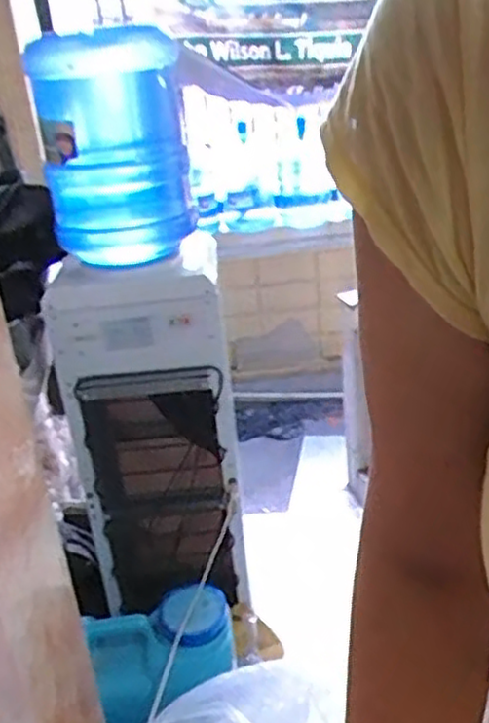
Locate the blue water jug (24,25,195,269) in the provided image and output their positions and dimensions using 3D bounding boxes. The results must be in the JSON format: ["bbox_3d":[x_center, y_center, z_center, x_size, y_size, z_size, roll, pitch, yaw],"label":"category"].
[{"bbox_3d":[-0.210,-0.336,1.170,0.239,0.343,0.270,-10,26,-7],"label":"blue water jug"}]

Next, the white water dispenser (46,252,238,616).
[{"bbox_3d":[-0.175,0.196,1.491,0.321,0.780,0.294,-10,26,-7],"label":"white water dispenser"}]

